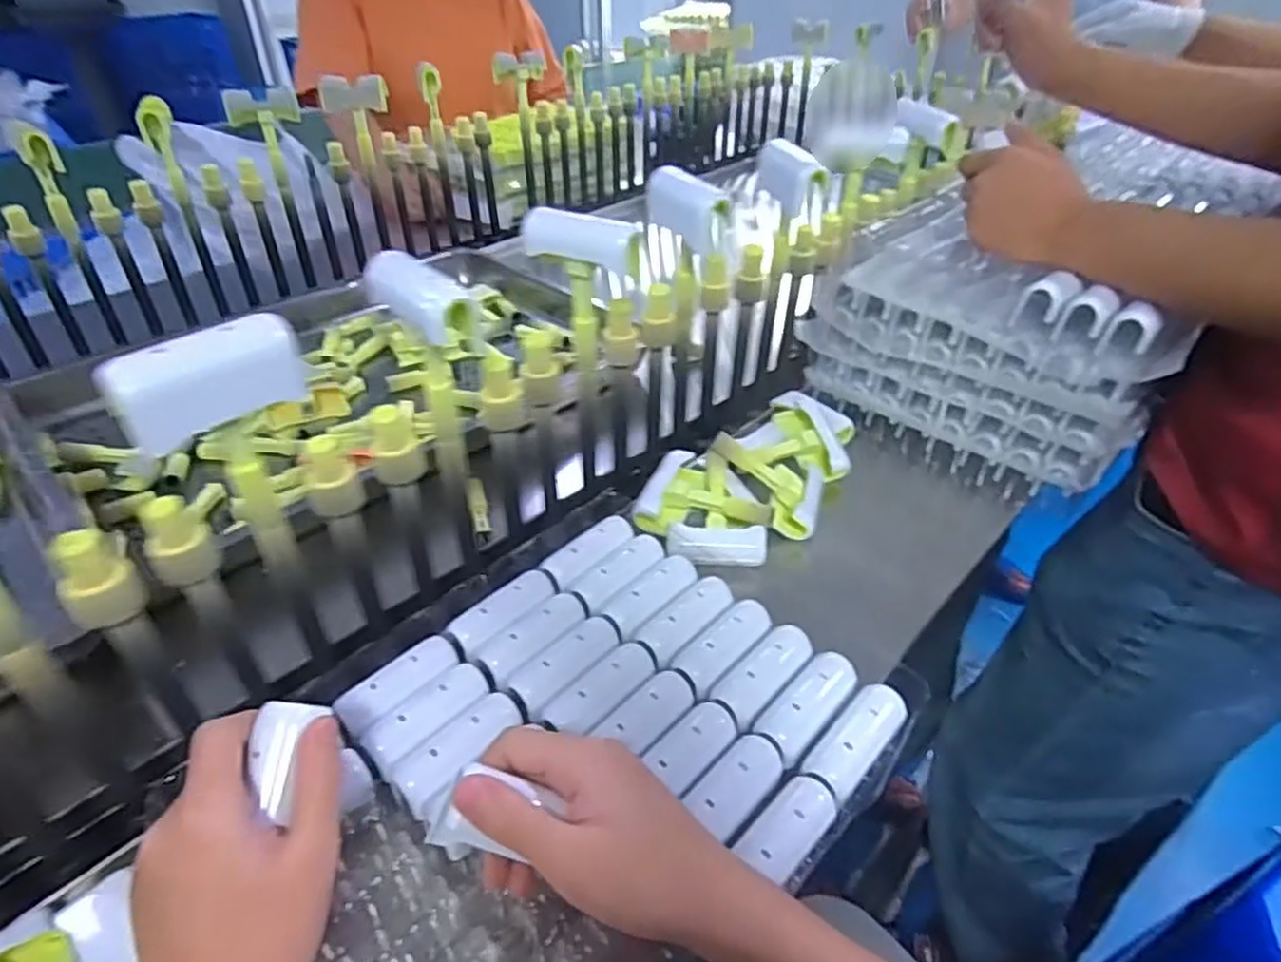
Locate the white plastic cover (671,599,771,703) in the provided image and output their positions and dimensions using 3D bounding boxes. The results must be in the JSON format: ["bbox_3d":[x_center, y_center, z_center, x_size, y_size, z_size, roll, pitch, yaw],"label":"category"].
[{"bbox_3d":[0.054,0.105,0.474,0.032,0.015,0.072,31,47,33],"label":"white plastic cover"}]

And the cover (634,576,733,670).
[{"bbox_3d":[0.031,0.091,0.492,0.032,0.014,0.073,30,47,33],"label":"cover"}]

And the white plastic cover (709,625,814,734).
[{"bbox_3d":[0.077,0.119,0.460,0.031,0.014,0.073,31,47,33],"label":"white plastic cover"}]

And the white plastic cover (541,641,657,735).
[{"bbox_3d":[-0.020,0.125,0.446,0.033,0.011,0.078,31,48,34],"label":"white plastic cover"}]

